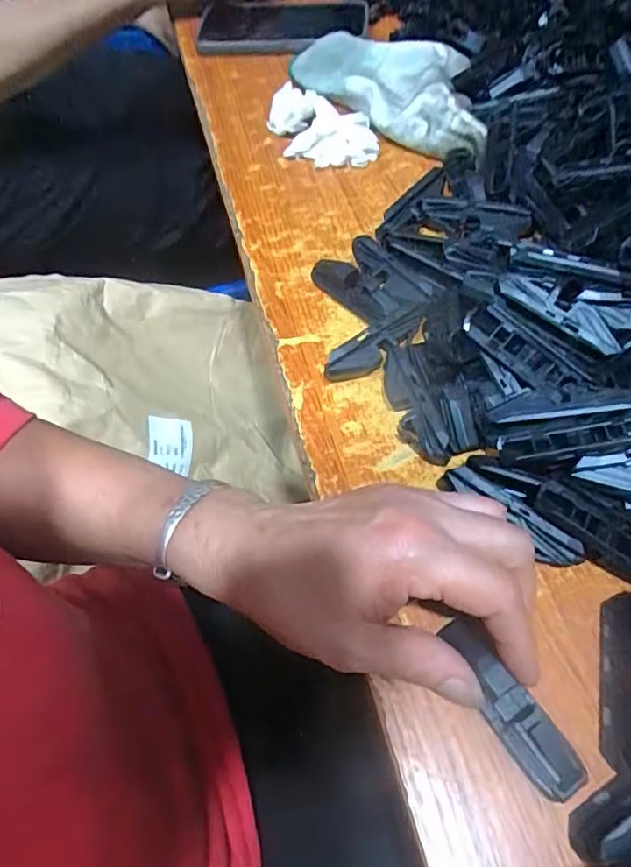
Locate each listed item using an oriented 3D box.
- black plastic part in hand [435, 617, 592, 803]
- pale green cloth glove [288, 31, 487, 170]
[{"bbox_3d":[0.081,0.113,0.226,0.021,0.017,0.073,-29,68,-12],"label":"black plastic part in hand"},{"bbox_3d":[0.070,-0.295,0.453,0.204,0.033,0.097,38,69,22],"label":"pale green cloth glove"}]

